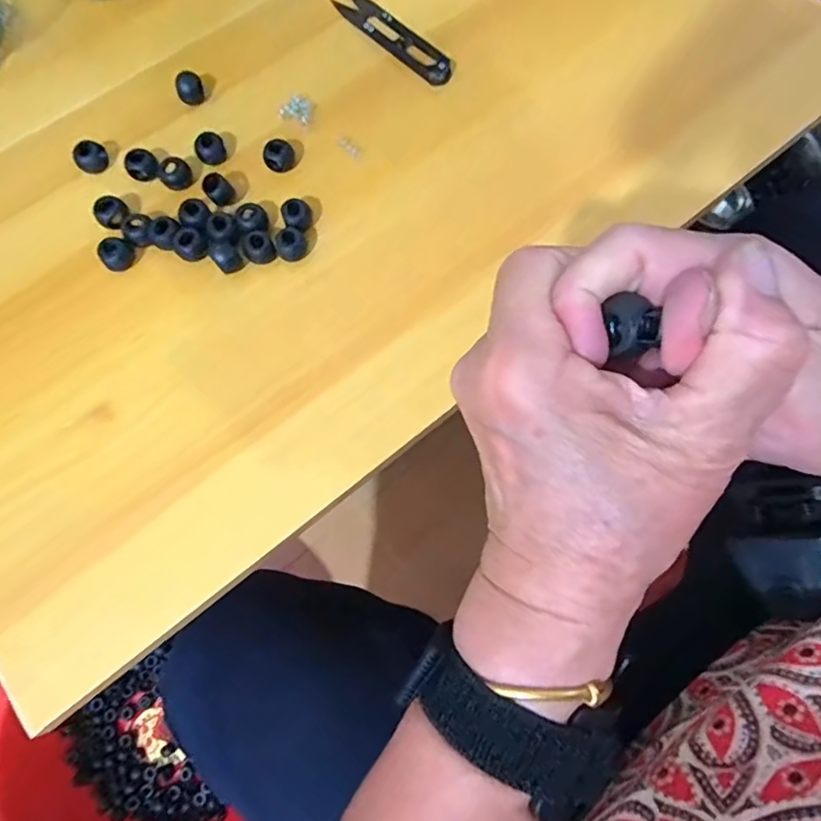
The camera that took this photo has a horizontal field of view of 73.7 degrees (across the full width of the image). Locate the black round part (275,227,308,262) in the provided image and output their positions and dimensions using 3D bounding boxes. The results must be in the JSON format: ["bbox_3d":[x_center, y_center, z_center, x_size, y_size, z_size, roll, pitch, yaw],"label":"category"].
[{"bbox_3d":[-0.064,-0.089,0.296,0.016,0.013,0.017,0,72,1],"label":"black round part"}]

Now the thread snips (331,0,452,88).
[{"bbox_3d":[-0.011,-0.236,0.341,0.023,0.006,0.097,-43,76,-12],"label":"thread snips"}]

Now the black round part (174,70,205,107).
[{"bbox_3d":[-0.132,-0.193,0.328,0.016,0.015,0.013,-22,73,-6],"label":"black round part"}]

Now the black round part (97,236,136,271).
[{"bbox_3d":[-0.158,-0.084,0.296,0.012,0.016,0.017,41,77,13],"label":"black round part"}]

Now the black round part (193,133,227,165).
[{"bbox_3d":[-0.115,-0.151,0.315,0.017,0.014,0.012,-27,74,-8],"label":"black round part"}]

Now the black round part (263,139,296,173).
[{"bbox_3d":[-0.075,-0.145,0.312,0.017,0.012,0.015,-22,73,-6],"label":"black round part"}]

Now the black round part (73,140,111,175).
[{"bbox_3d":[-0.182,-0.144,0.314,0.017,0.013,0.013,-41,76,-12],"label":"black round part"}]

